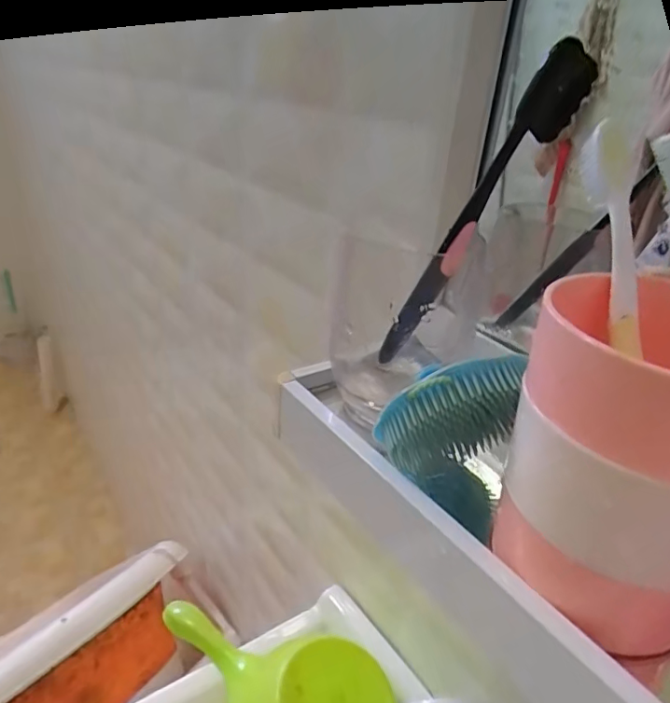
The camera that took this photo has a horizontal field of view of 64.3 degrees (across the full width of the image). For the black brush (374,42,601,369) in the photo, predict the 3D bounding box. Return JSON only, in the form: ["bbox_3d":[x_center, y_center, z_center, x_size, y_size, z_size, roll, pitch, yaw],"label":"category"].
[{"bbox_3d":[0.052,-0.046,0.227,0.013,0.173,0.014,-6,61,-20],"label":"black brush"}]

